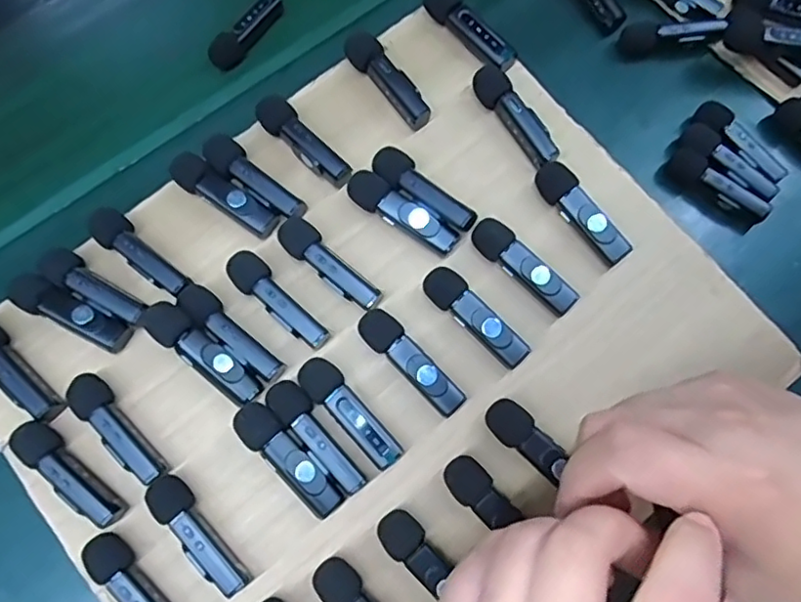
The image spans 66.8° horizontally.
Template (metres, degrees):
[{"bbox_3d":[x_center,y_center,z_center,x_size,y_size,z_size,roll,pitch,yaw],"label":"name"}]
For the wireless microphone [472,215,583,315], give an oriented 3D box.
[{"bbox_3d":[0.065,-0.018,0.322,0.063,0.017,0.017,42,81,9],"label":"wireless microphone"}]

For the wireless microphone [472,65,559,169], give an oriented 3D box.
[{"bbox_3d":[0.063,-0.104,0.339,0.017,0.012,0.067,-31,79,-6],"label":"wireless microphone"}]

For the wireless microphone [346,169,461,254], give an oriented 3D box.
[{"bbox_3d":[0.000,-0.047,0.328,0.065,0.016,0.018,36,80,8],"label":"wireless microphone"}]

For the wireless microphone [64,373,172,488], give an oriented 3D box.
[{"bbox_3d":[-0.141,0.063,0.303,0.017,0.014,0.065,-44,80,-8],"label":"wireless microphone"}]

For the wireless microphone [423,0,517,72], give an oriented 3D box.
[{"bbox_3d":[0.040,-0.158,0.352,0.017,0.011,0.066,-39,80,-8],"label":"wireless microphone"}]

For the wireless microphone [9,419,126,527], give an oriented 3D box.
[{"bbox_3d":[-0.162,0.084,0.296,0.064,0.011,0.017,39,81,9],"label":"wireless microphone"}]

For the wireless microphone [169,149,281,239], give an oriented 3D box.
[{"bbox_3d":[-0.097,-0.057,0.332,0.066,0.013,0.019,37,80,8],"label":"wireless microphone"}]

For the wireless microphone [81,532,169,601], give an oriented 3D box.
[{"bbox_3d":[-0.123,0.136,0.284,0.064,0.014,0.016,43,81,9],"label":"wireless microphone"}]

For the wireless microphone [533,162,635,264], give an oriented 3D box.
[{"bbox_3d":[0.098,-0.047,0.328,0.017,0.018,0.064,-38,80,-7],"label":"wireless microphone"}]

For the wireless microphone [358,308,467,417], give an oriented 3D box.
[{"bbox_3d":[0.005,0.031,0.311,0.017,0.016,0.065,-44,80,-8],"label":"wireless microphone"}]

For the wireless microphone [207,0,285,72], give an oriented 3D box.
[{"bbox_3d":[-0.105,-0.186,0.419,0.016,0.015,0.065,38,79,12],"label":"wireless microphone"}]

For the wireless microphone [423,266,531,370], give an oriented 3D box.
[{"bbox_3d":[0.039,0.009,0.316,0.019,0.016,0.063,-44,80,-8],"label":"wireless microphone"}]

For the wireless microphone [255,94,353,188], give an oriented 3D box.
[{"bbox_3d":[-0.054,-0.087,0.337,0.019,0.014,0.066,-41,80,-8],"label":"wireless microphone"}]

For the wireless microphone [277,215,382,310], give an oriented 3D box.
[{"bbox_3d":[-0.038,-0.018,0.322,0.019,0.015,0.064,-44,80,-8],"label":"wireless microphone"}]

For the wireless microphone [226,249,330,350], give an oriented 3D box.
[{"bbox_3d":[-0.064,0.000,0.317,0.064,0.013,0.018,44,81,9],"label":"wireless microphone"}]

